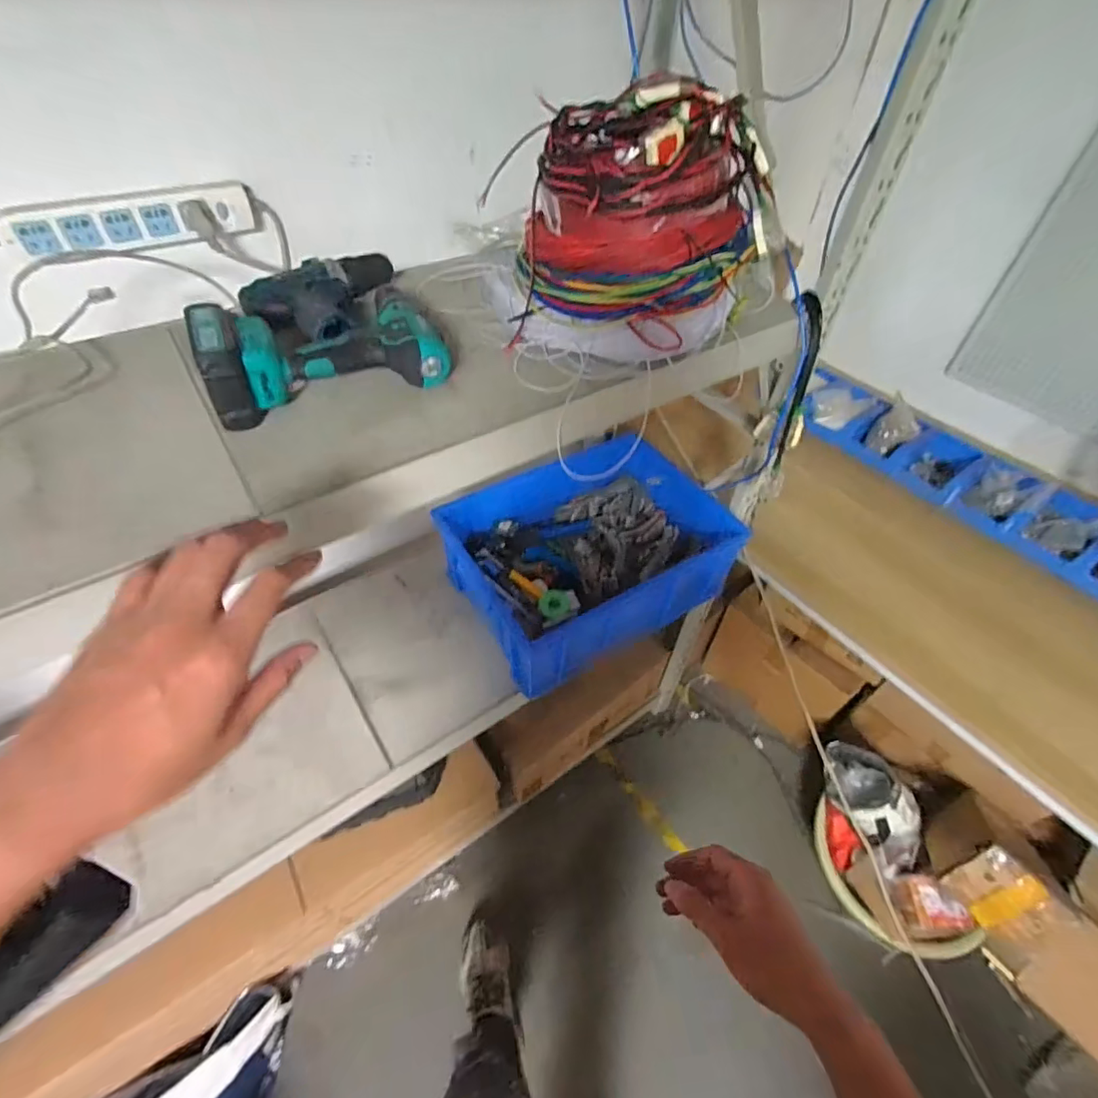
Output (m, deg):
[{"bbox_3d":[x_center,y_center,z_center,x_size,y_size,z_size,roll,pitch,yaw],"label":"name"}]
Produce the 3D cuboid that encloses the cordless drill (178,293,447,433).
[{"bbox_3d":[-0.221,-0.212,0.531,0.213,0.070,0.156,-18,51,-17],"label":"cordless drill"}]

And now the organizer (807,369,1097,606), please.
[{"bbox_3d":[0.943,-0.134,1.161,0.188,0.138,0.949,-31,56,-27],"label":"organizer"}]

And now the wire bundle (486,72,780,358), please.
[{"bbox_3d":[0.091,-0.363,0.593,0.292,0.197,0.244,-5,48,-7],"label":"wire bundle"}]

